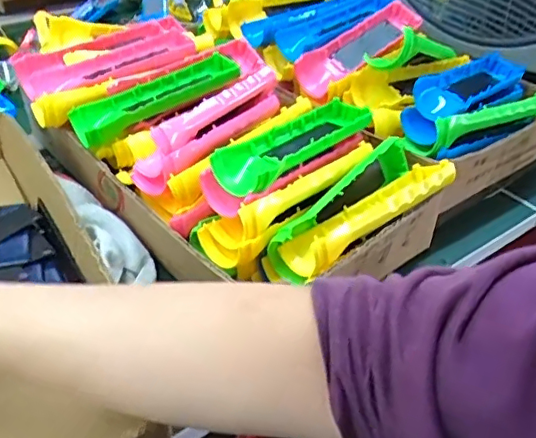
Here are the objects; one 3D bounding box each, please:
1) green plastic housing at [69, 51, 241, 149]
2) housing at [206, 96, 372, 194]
[{"bbox_3d":[-0.099,-0.109,0.515,0.151,0.041,0.051,-21,43,-27],"label":"green plastic housing"},{"bbox_3d":[0.024,-0.058,0.452,0.048,0.026,0.148,29,45,31],"label":"housing"}]

